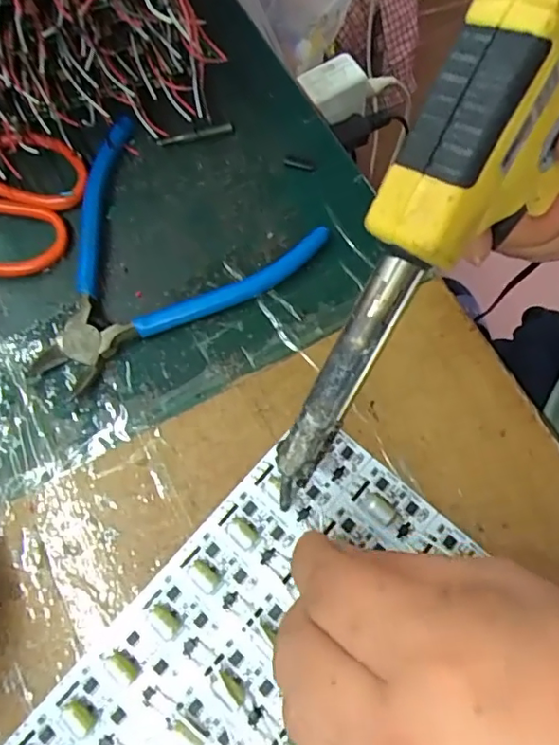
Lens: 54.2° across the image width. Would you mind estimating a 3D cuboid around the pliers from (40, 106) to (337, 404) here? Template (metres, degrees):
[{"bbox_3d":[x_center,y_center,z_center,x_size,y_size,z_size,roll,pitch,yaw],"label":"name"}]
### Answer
[{"bbox_3d":[-0.069,-0.073,0.275,0.146,0.014,0.121,-29,73,-8],"label":"pliers"}]

